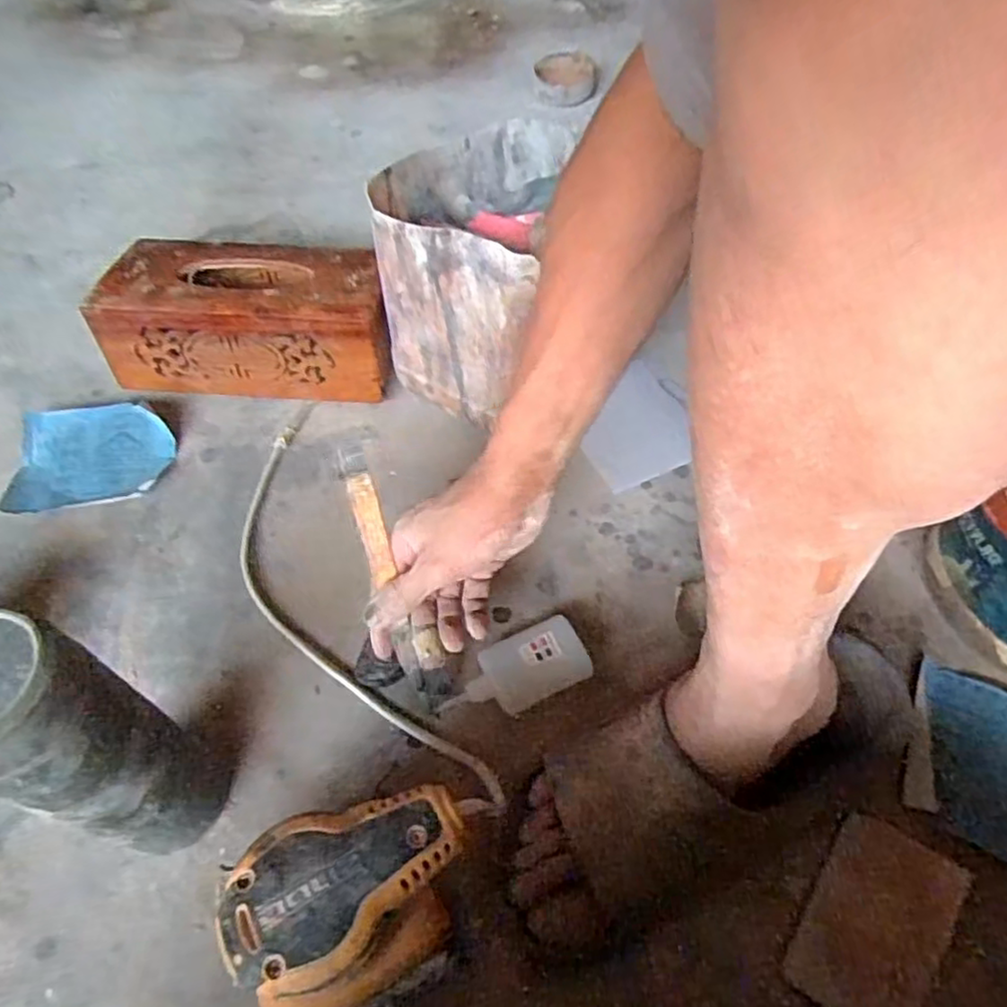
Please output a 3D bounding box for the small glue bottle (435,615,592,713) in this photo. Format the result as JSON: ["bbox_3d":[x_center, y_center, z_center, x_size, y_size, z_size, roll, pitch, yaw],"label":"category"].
[{"bbox_3d":[0.008,0.121,0.485,0.104,0.019,0.048,-22,57,-14],"label":"small glue bottle"}]

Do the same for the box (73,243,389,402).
[{"bbox_3d":[-0.237,-0.175,0.659,0.261,0.101,0.120,3,54,3],"label":"box"}]

